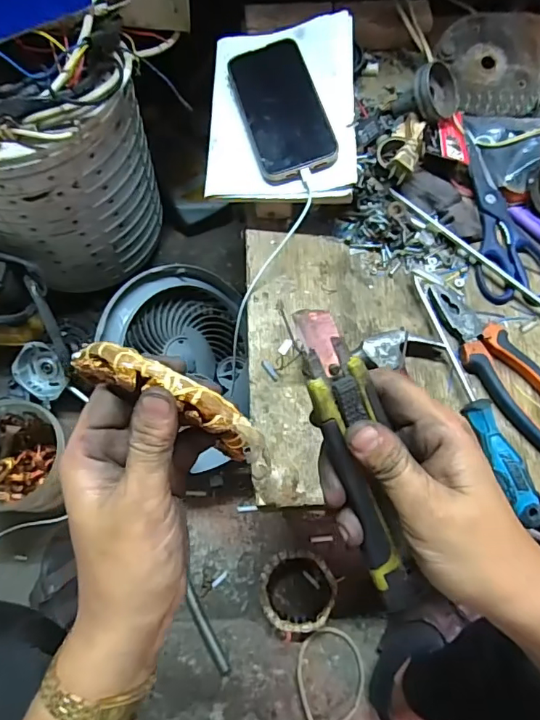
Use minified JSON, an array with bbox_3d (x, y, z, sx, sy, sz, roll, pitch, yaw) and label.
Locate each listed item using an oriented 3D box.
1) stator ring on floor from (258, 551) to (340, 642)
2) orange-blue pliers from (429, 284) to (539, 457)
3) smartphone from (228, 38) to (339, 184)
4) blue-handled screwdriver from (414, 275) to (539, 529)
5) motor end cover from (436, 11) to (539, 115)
[{"bbox_3d":[0.035,0.319,0.676,0.107,0.048,0.105,0,70,0],"label":"stator ring on floor"},{"bbox_3d":[0.221,0.003,0.468,0.057,0.015,0.188,-31,73,-11],"label":"orange-blue pliers"},{"bbox_3d":[0.011,-0.261,0.506,0.079,0.012,0.164,-18,72,1],"label":"smartphone"},{"bbox_3d":[0.181,0.030,0.450,0.025,0.031,0.240,-18,71,-6],"label":"blue-handled screwdriver"},{"bbox_3d":[0.263,-0.347,0.568,0.128,0.020,0.122,1,83,-1],"label":"motor end cover"}]

